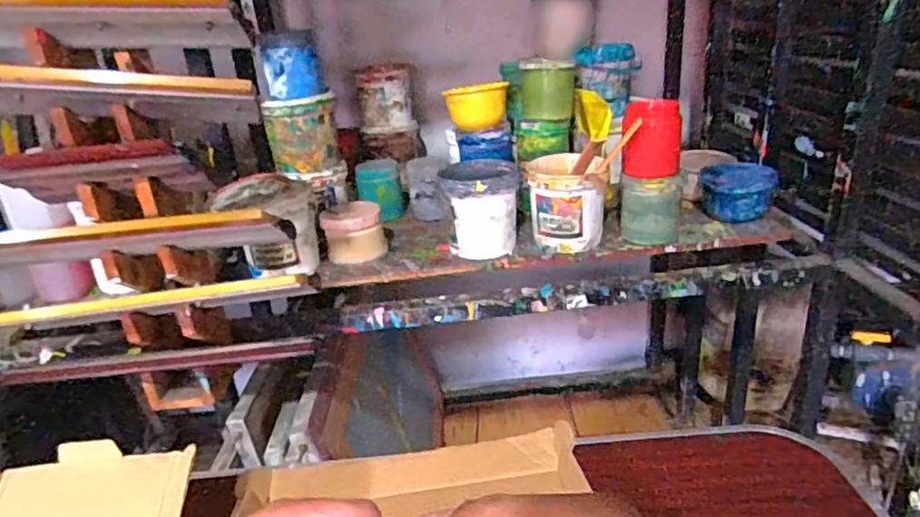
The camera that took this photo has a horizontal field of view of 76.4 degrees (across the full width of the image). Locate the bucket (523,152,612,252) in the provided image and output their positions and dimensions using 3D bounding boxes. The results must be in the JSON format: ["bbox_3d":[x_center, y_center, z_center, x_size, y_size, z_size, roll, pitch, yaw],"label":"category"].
[{"bbox_3d":[0.167,-0.080,0.923,0.112,0.135,0.119,-2,24,7],"label":"bucket"}]

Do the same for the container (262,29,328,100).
[{"bbox_3d":[-0.271,-0.313,0.942,0.090,0.093,0.102,-10,25,-11],"label":"container"}]

